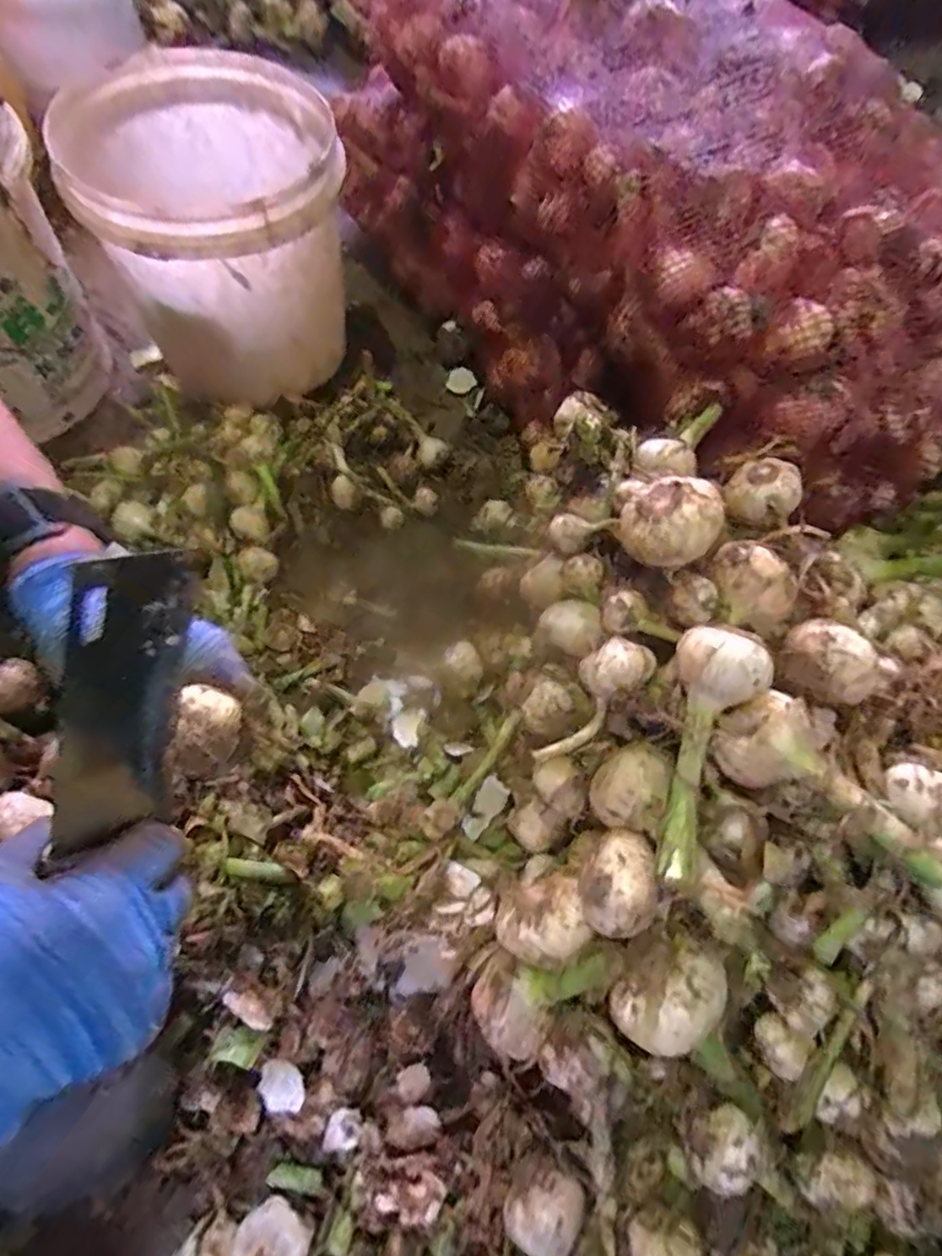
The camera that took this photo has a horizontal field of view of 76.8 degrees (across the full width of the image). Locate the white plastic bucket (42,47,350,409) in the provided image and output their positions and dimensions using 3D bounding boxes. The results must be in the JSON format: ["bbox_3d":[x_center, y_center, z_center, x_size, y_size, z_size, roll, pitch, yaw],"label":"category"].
[{"bbox_3d":[-0.246,-0.413,0.602,0.225,0.177,0.261,-15,67,-11],"label":"white plastic bucket"}]

